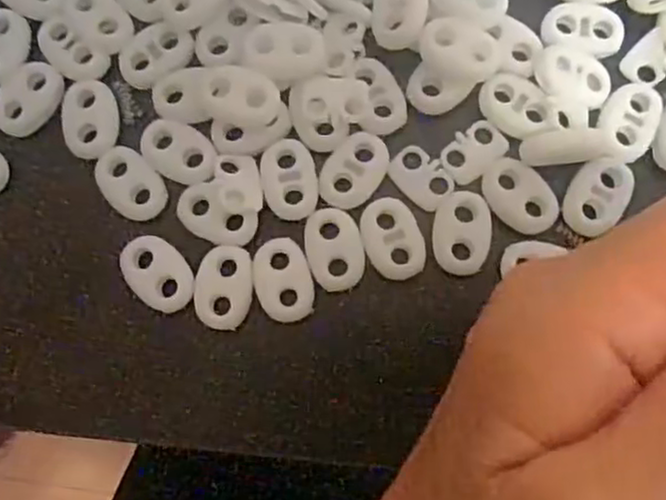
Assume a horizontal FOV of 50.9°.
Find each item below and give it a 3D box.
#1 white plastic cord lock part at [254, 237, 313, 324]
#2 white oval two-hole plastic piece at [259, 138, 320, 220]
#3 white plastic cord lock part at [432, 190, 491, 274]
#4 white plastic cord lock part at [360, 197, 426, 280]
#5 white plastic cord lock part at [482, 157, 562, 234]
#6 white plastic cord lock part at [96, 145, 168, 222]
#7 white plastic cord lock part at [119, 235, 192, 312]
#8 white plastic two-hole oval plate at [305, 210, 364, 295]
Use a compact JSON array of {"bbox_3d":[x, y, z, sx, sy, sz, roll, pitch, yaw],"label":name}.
[{"bbox_3d":[-0.013,0.008,0.186,0.014,0.004,0.022,-17,81,-1],"label":"white plastic cord lock part"},{"bbox_3d":[-0.012,-0.019,0.190,0.014,0.004,0.022,-10,81,1],"label":"white oval two-hole plastic piece"},{"bbox_3d":[0.035,-0.005,0.187,0.015,0.004,0.022,7,81,3],"label":"white plastic cord lock part"},{"bbox_3d":[0.016,-0.004,0.186,0.015,0.004,0.022,-19,81,-1],"label":"white plastic cord lock part"},{"bbox_3d":[0.050,-0.015,0.187,0.015,0.004,0.023,-40,82,-4],"label":"white plastic cord lock part"},{"bbox_3d":[-0.056,-0.018,0.190,0.014,0.004,0.023,-40,82,-4],"label":"white plastic cord lock part"},{"bbox_3d":[-0.047,0.006,0.185,0.015,0.004,0.022,-43,82,-5],"label":"white plastic cord lock part"},{"bbox_3d":[0.001,0.000,0.187,0.015,0.004,0.022,-12,81,0],"label":"white plastic two-hole oval plate"}]

